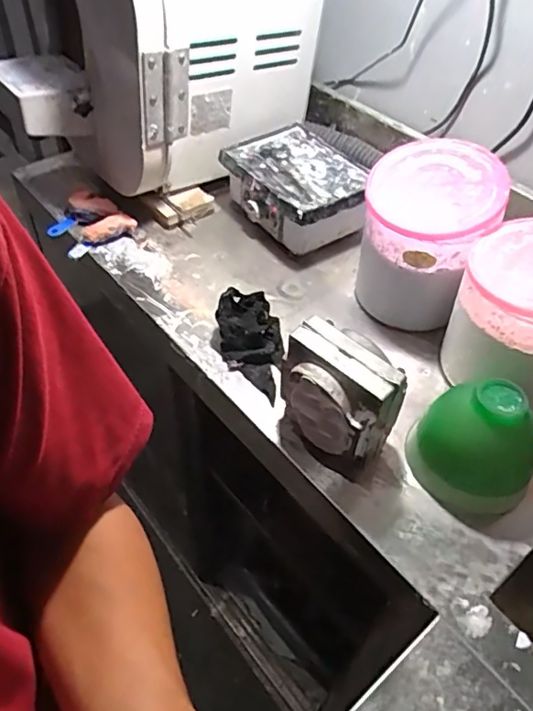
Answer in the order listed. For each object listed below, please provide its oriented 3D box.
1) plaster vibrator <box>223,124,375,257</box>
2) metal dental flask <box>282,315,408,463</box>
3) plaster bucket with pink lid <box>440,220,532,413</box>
[{"bbox_3d":[0.045,-0.250,0.860,0.159,0.106,0.216,-25,54,-23],"label":"plaster vibrator"},{"bbox_3d":[0.071,0.042,0.560,0.110,0.137,0.074,36,55,27],"label":"metal dental flask"},{"bbox_3d":[0.285,-0.036,0.618,0.145,0.188,0.136,2,48,-2],"label":"plaster bucket with pink lid"}]

